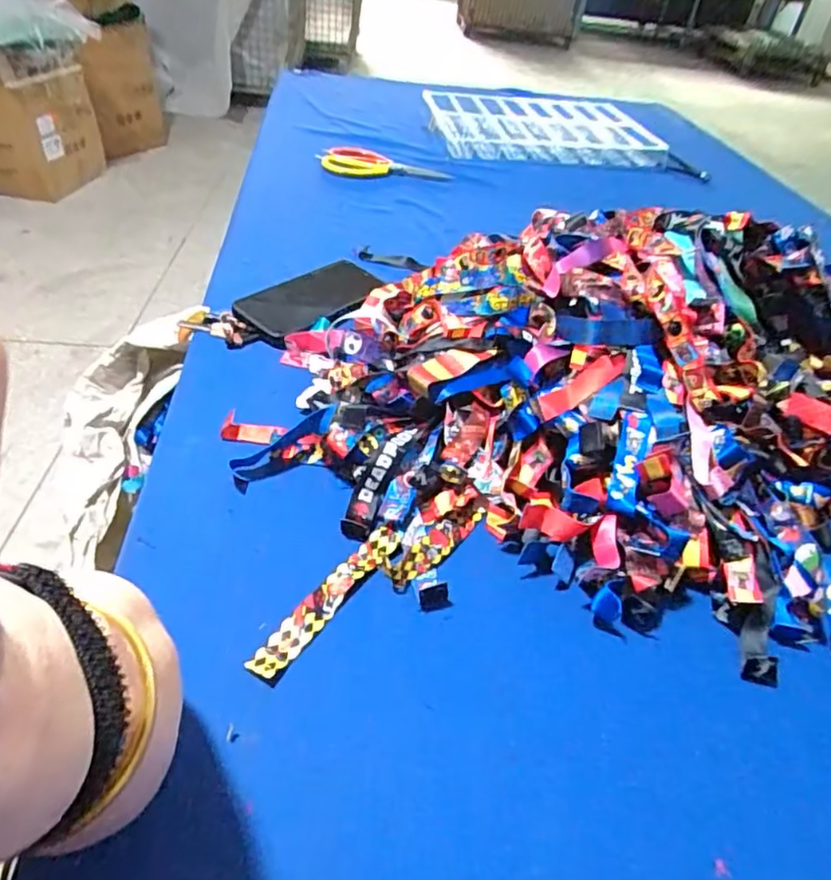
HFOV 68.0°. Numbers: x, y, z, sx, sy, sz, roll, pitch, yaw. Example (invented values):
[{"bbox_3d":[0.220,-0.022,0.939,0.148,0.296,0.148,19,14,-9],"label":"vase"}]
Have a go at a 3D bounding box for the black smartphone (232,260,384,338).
[{"bbox_3d":[-0.104,-0.151,0.650,0.091,0.011,0.157,30,47,24],"label":"black smartphone"}]

